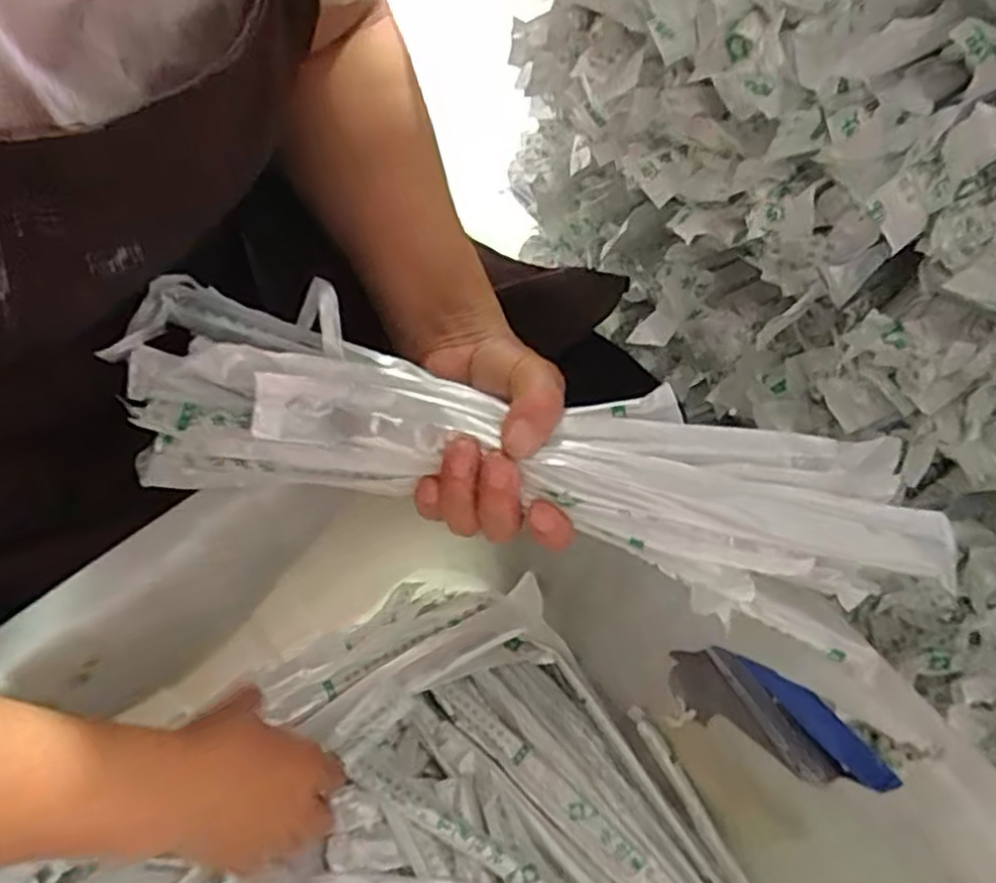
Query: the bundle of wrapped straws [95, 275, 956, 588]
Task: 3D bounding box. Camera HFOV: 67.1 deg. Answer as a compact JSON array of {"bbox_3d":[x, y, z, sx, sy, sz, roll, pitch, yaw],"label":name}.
[{"bbox_3d":[0.001,-0.001,0.323,0.342,0.050,0.076,12,59,9],"label":"bundle of wrapped straws"}]

